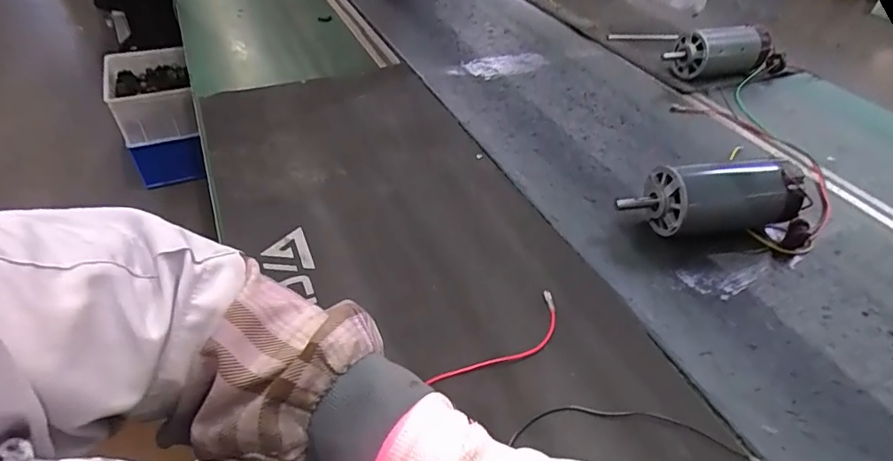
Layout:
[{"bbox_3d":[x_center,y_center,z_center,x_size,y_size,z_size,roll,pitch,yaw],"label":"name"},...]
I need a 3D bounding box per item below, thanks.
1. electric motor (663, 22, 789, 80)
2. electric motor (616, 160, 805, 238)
[{"bbox_3d":[0.508,-0.320,0.904,0.248,0.085,0.084,-15,47,-22],"label":"electric motor"},{"bbox_3d":[0.302,-0.037,0.578,0.206,0.081,0.076,-4,42,-12],"label":"electric motor"}]

